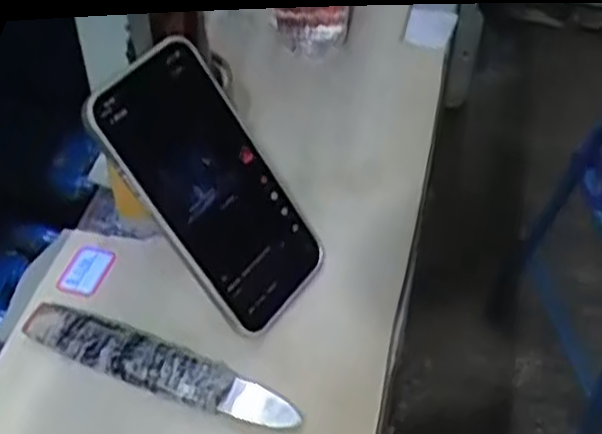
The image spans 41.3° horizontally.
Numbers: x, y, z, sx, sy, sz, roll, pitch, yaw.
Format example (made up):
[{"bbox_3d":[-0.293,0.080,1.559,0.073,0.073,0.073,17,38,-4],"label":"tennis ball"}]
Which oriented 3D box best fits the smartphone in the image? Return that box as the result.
[{"bbox_3d":[-0.046,-0.017,0.454,0.011,0.166,0.088,-9,33,49],"label":"smartphone"}]

